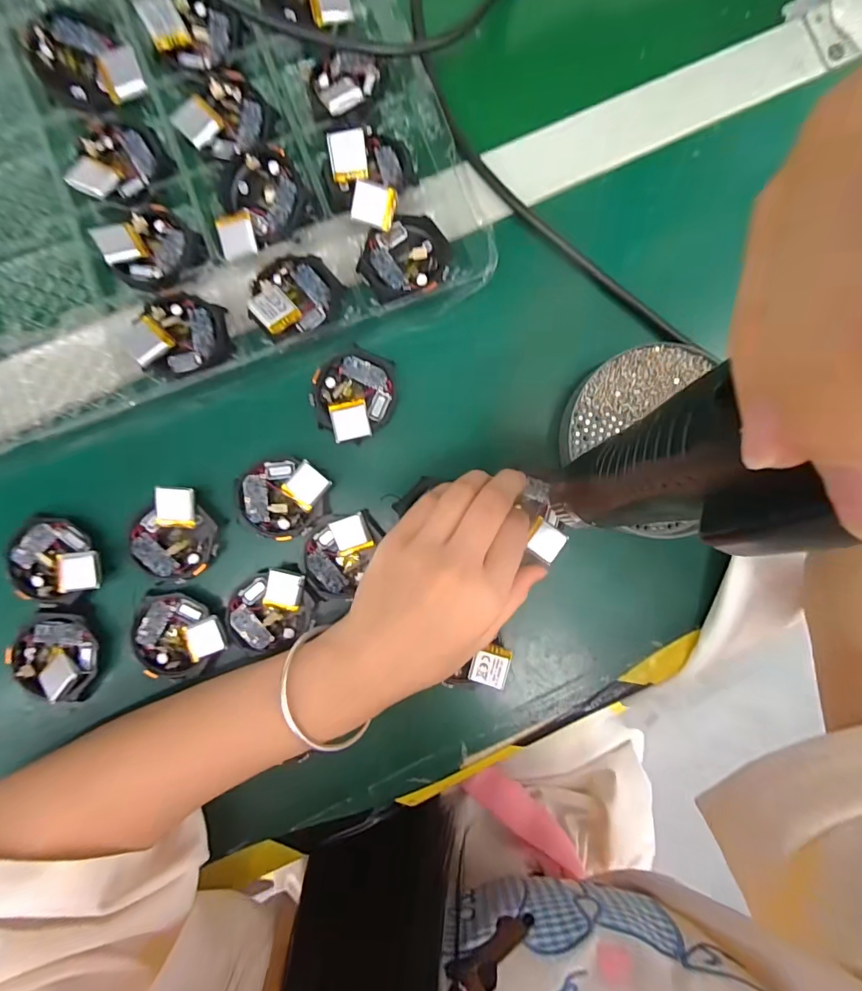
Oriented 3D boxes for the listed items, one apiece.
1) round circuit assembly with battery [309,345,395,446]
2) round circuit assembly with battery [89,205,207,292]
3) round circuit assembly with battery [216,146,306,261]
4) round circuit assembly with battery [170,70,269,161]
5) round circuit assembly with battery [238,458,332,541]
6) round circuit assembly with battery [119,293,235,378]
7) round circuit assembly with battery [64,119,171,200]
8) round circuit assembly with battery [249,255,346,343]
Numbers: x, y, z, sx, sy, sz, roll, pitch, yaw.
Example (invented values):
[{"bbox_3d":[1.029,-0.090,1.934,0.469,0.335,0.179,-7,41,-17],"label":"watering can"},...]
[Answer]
[{"bbox_3d":[-0.046,-0.060,0.266,0.047,0.012,0.054,29,87,-1],"label":"round circuit assembly with battery"},{"bbox_3d":[-0.162,-0.144,0.256,0.050,0.011,0.047,0,88,-2],"label":"round circuit assembly with battery"},{"bbox_3d":[-0.102,-0.172,0.258,0.057,0.011,0.047,-26,90,-3],"label":"round circuit assembly with battery"},{"bbox_3d":[-0.122,-0.224,0.262,0.049,0.010,0.040,-41,90,-3],"label":"round circuit assembly with battery"},{"bbox_3d":[-0.087,0.002,0.261,0.050,0.011,0.046,3,88,-2],"label":"round circuit assembly with battery"},{"bbox_3d":[-0.147,-0.093,0.256,0.059,0.014,0.046,-10,89,-3],"label":"round circuit assembly with battery"},{"bbox_3d":[-0.184,-0.197,0.264,0.047,0.016,0.046,0,88,-2],"label":"round circuit assembly with battery"},{"bbox_3d":[-0.080,-0.118,0.257,0.052,0.013,0.044,-30,90,-3],"label":"round circuit assembly with battery"}]

